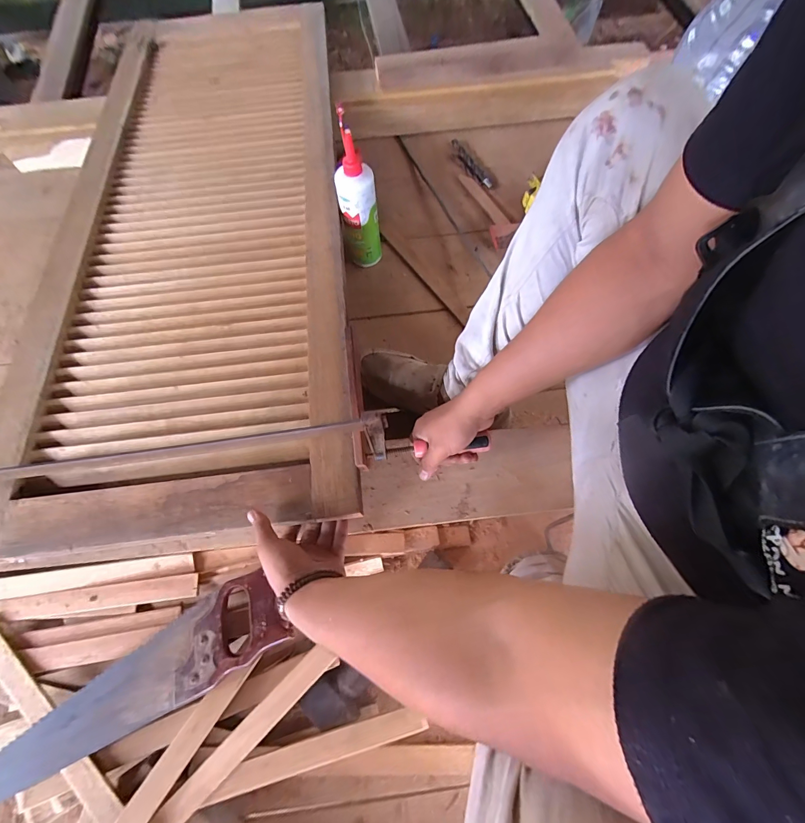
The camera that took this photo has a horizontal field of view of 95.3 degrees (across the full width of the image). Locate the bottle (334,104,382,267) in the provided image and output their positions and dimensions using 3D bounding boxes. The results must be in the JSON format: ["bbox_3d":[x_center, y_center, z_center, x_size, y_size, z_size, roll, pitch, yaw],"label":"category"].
[{"bbox_3d":[-0.084,-0.391,0.688,0.067,0.254,0.083,-9,69,-2],"label":"bottle"}]

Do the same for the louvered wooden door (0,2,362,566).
[{"bbox_3d":[-0.388,-0.383,0.687,0.515,0.038,1.208,-11,66,-3],"label":"louvered wooden door"}]

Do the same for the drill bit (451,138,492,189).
[{"bbox_3d":[0.160,-0.600,0.884,0.027,0.011,0.187,-23,70,-7],"label":"drill bit"}]

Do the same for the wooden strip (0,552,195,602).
[{"bbox_3d":[-0.506,0.250,0.541,0.396,0.012,0.033,-8,69,-2],"label":"wooden strip"}]

